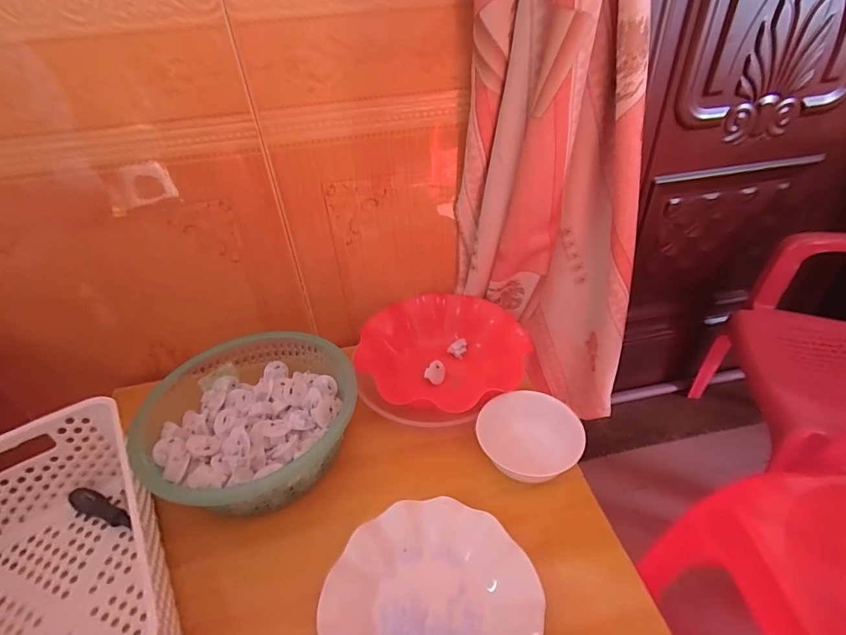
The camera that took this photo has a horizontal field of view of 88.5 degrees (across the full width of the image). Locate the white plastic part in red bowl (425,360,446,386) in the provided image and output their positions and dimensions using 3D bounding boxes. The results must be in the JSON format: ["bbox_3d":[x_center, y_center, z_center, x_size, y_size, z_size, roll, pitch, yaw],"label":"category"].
[{"bbox_3d":[0.017,0.078,0.612,0.023,0.026,0.027,13,41,21],"label":"white plastic part in red bowl"}]

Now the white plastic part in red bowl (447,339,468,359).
[{"bbox_3d":[0.052,0.047,0.650,0.028,0.026,0.023,1,38,7],"label":"white plastic part in red bowl"}]

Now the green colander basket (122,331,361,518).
[{"bbox_3d":[-0.204,0.118,0.524,0.235,0.075,0.230,-3,38,2],"label":"green colander basket"}]

